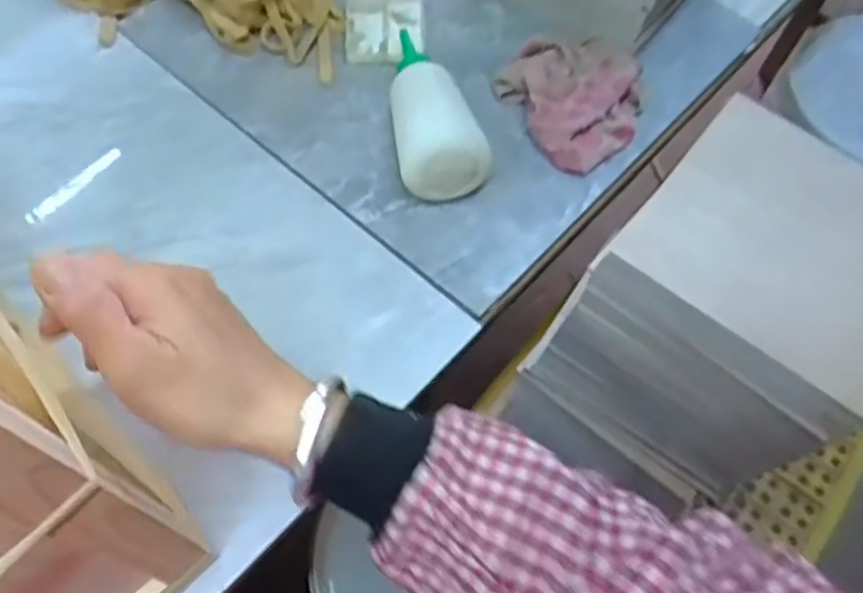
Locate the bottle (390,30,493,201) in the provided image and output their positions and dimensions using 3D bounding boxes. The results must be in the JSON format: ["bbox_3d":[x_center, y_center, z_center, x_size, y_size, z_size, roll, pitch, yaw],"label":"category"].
[{"bbox_3d":[-0.002,-0.149,0.561,0.063,0.050,0.158,-7,62,-7],"label":"bottle"}]

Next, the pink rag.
[{"bbox_3d":[0.115,-0.164,0.585,0.118,0.031,0.112,-39,70,-21],"label":"pink rag"}]

